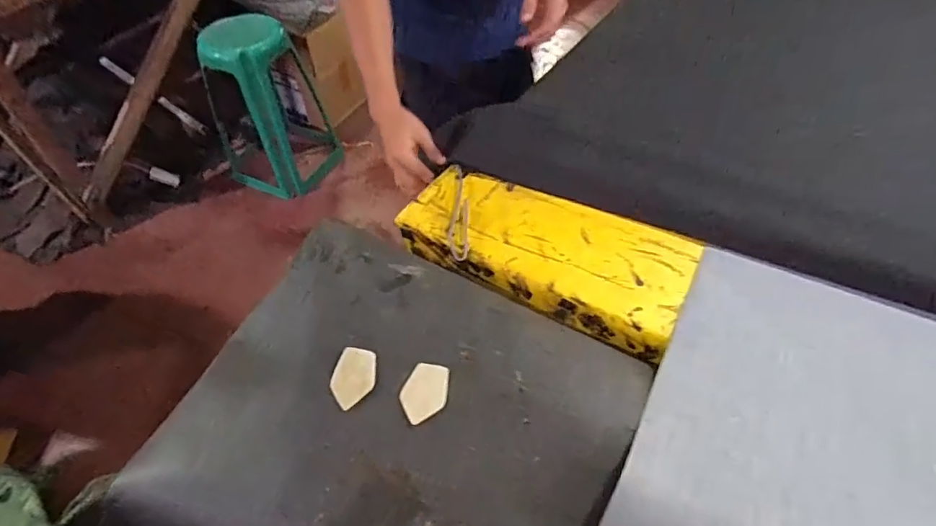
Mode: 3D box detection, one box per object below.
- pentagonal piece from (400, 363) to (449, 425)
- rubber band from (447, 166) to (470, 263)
[{"bbox_3d":[-0.038,0.113,0.444,0.038,0.004,0.055,8,52,9],"label":"pentagonal piece"},{"bbox_3d":[-0.012,-0.071,0.645,0.024,0.009,0.176,-2,51,1],"label":"rubber band"}]

